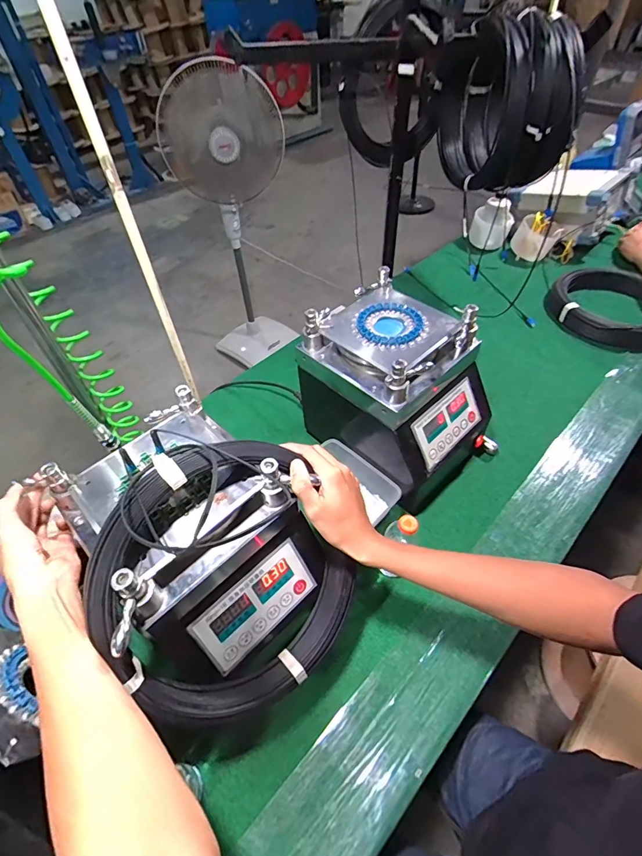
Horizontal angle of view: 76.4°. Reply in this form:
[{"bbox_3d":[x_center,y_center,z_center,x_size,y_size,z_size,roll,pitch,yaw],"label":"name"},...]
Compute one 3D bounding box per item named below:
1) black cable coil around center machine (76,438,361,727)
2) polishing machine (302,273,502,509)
[{"bbox_3d":[-0.105,0.161,0.450,0.250,0.313,0.043,-36,17,-25],"label":"black cable coil around center machine"},{"bbox_3d":[0.140,-0.057,0.727,0.300,0.278,0.223,35,59,28],"label":"polishing machine"}]

